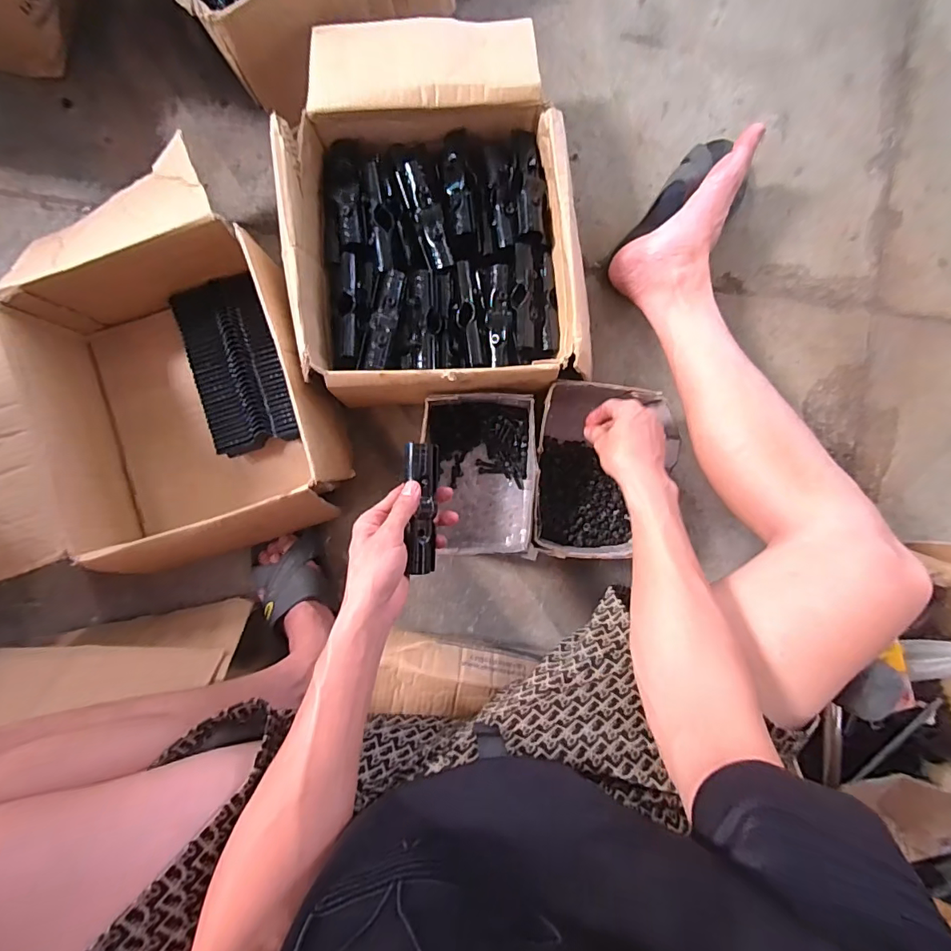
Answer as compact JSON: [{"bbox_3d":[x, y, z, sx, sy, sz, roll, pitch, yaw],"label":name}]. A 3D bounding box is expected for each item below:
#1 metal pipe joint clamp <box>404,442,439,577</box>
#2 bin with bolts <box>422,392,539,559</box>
[{"bbox_3d":[-0.054,0.033,0.494,0.031,0.021,0.130,0,88,1],"label":"metal pipe joint clamp"},{"bbox_3d":[0.012,0.005,0.633,0.146,0.088,0.208,-4,91,1],"label":"bin with bolts"}]

